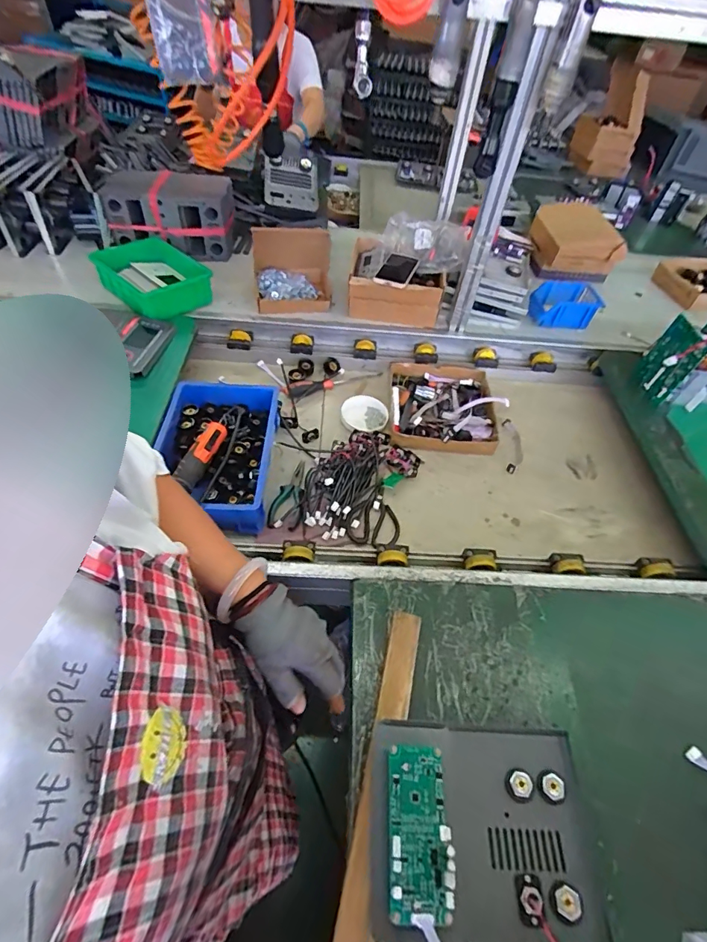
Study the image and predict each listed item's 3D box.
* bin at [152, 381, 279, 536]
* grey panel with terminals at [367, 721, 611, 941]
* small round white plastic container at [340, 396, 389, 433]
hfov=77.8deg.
[{"bbox_3d":[-0.254,-0.036,0.810,0.207,0.072,0.317,2,53,-3],"label":"bin"},{"bbox_3d":[0.133,0.371,0.459,0.230,0.036,0.175,4,53,-2],"label":"grey panel with terminals"},{"bbox_3d":[0.024,-0.121,0.956,0.092,0.044,0.095,2,53,-3],"label":"small round white plastic container"}]

